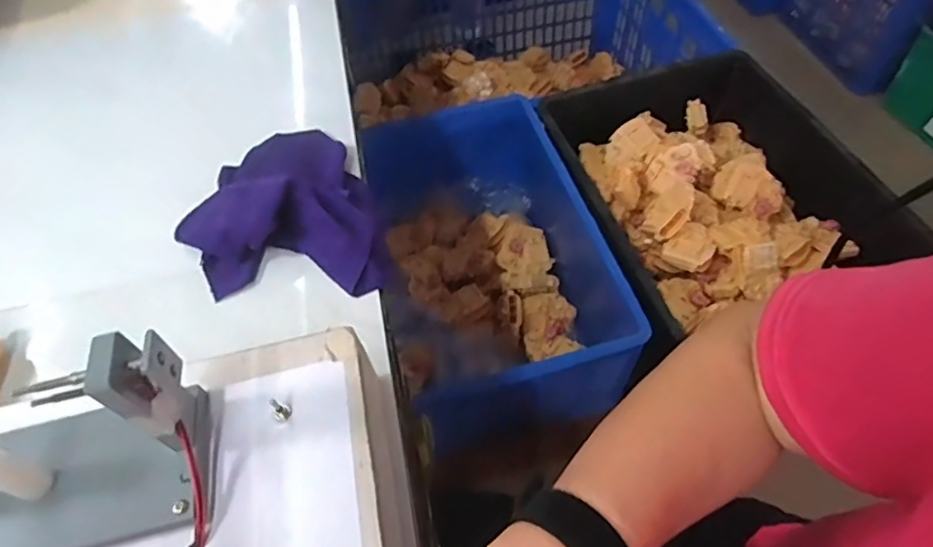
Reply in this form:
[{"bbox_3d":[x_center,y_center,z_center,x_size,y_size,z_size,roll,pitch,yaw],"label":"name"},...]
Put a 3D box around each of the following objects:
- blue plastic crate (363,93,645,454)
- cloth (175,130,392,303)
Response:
[{"bbox_3d":[0.033,-0.027,0.942,0.359,0.199,0.543,-11,55,-3],"label":"blue plastic crate"},{"bbox_3d":[-0.149,-0.050,0.454,0.142,0.040,0.179,-20,55,-9],"label":"cloth"}]

